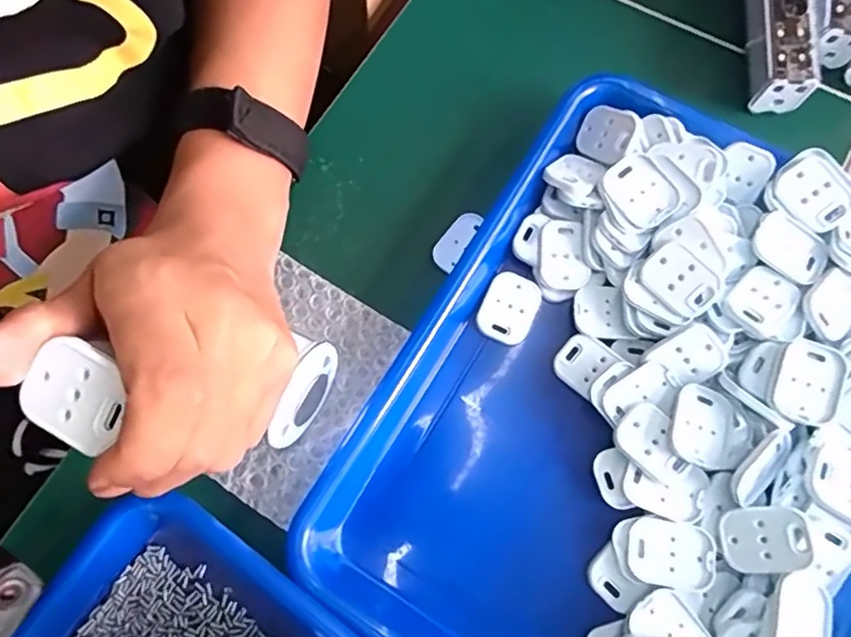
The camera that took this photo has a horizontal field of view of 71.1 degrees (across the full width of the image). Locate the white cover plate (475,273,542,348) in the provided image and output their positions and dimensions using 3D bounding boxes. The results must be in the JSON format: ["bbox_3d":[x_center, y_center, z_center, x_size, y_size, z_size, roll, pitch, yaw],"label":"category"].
[{"bbox_3d":[0.047,-0.006,0.337,0.030,0.007,0.038,24,76,8],"label":"white cover plate"}]

